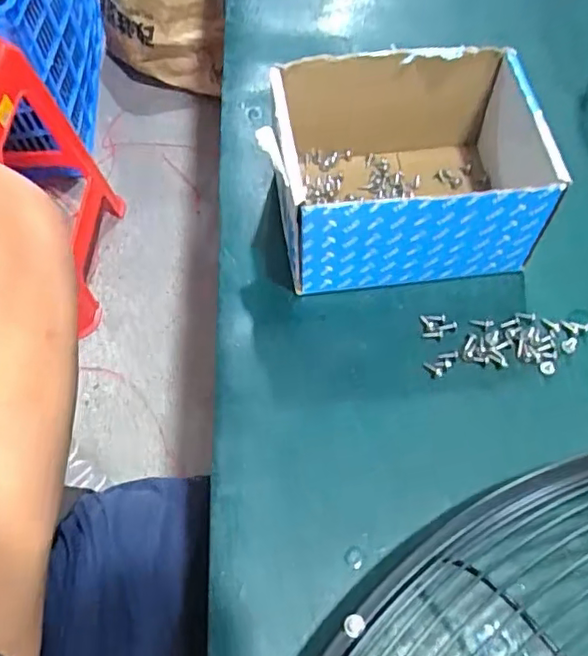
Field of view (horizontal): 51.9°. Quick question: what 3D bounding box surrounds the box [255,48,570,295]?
[{"bbox_3d":[0.061,-0.084,0.329,0.143,0.072,0.103,-5,59,1],"label":"box"}]

